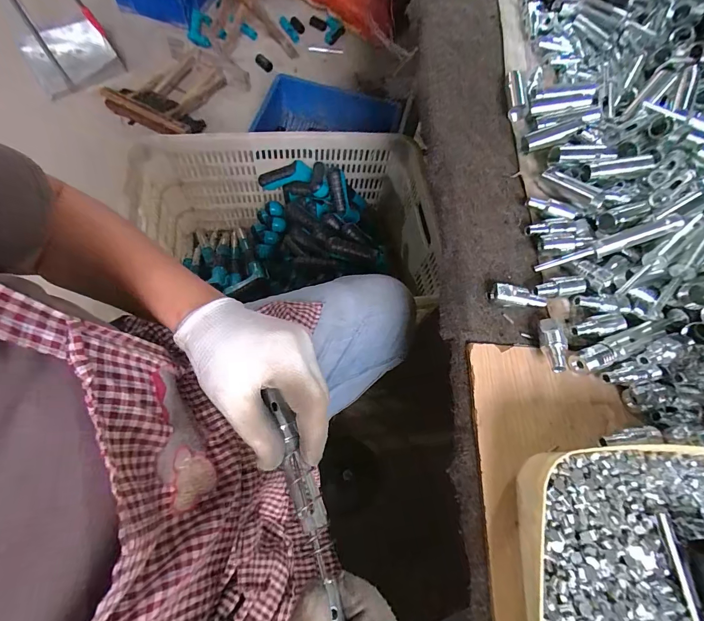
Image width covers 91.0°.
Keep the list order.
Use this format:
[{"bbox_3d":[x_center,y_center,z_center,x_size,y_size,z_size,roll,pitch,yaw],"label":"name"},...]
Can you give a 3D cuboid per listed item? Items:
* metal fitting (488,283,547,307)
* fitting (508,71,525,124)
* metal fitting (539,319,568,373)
[{"bbox_3d":[0.166,-0.012,0.342,0.054,0.020,0.016,8,67,-4],"label":"metal fitting"},{"bbox_3d":[0.221,-0.290,0.468,0.022,0.017,0.079,9,67,-3],"label":"fitting"},{"bbox_3d":[0.188,0.033,0.324,0.020,0.021,0.053,8,67,-4],"label":"metal fitting"}]

